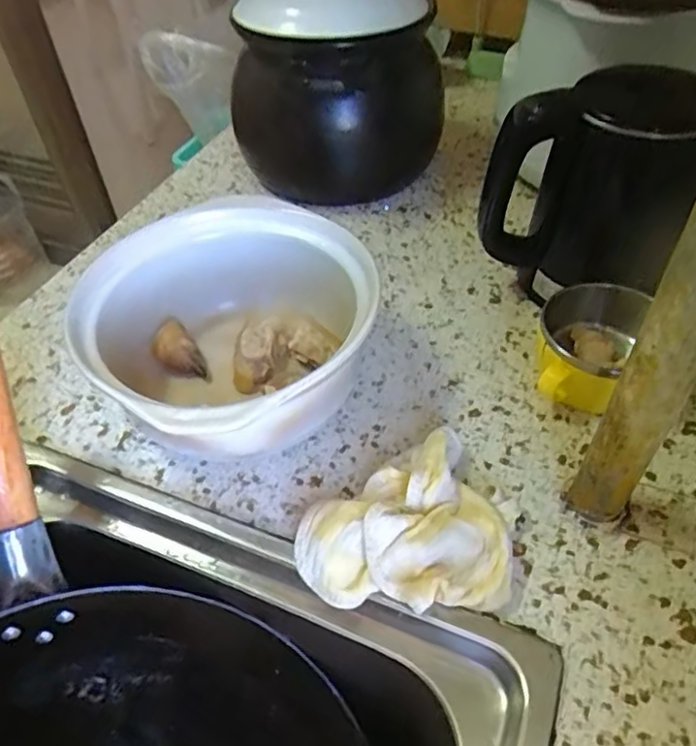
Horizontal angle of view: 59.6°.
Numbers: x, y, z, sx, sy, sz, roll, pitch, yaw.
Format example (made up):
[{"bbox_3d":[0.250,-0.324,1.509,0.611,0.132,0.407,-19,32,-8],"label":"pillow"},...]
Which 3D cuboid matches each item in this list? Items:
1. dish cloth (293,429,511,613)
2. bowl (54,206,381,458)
[{"bbox_3d":[0.030,0.093,0.377,0.120,0.034,0.108,-6,47,-2],"label":"dish cloth"},{"bbox_3d":[-0.083,-0.021,0.443,0.194,0.101,0.210,-2,47,2],"label":"bowl"}]

